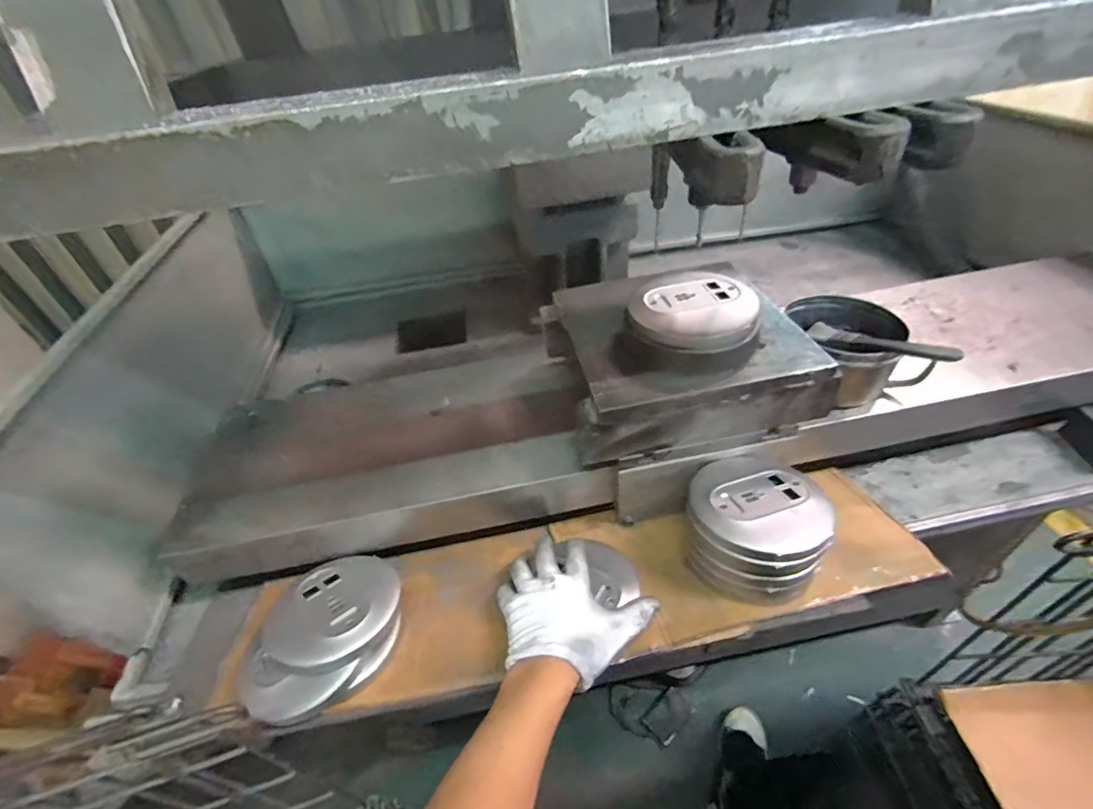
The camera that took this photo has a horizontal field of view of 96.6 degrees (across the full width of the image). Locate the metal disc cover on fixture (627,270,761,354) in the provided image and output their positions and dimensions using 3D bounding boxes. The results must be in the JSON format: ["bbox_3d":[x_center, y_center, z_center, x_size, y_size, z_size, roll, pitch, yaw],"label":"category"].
[{"bbox_3d":[0.161,-0.105,0.534,0.131,0.032,0.129,9,44,19],"label":"metal disc cover on fixture"}]

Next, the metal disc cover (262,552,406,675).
[{"bbox_3d":[-0.221,0.210,0.509,0.130,0.027,0.119,-17,35,-35],"label":"metal disc cover"}]

